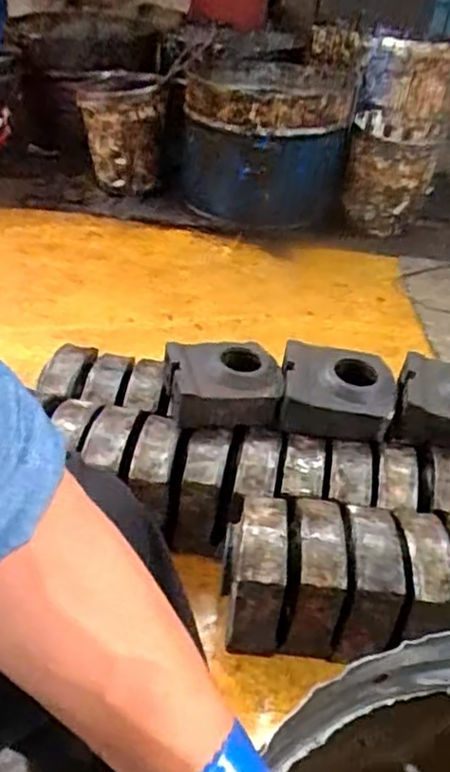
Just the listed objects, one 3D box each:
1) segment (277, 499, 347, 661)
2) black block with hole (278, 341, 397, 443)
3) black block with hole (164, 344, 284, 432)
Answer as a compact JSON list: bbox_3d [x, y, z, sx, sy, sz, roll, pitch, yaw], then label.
[{"bbox_3d":[0.129,0.276,0.970,0.067,0.162,0.164,7,35,3],"label":"segment"},{"bbox_3d":[0.191,0.007,1.150,0.187,0.081,0.157,9,35,5],"label":"black block with hole"},{"bbox_3d":[-0.004,-0.011,1.141,0.195,0.111,0.144,4,35,-2],"label":"black block with hole"}]

